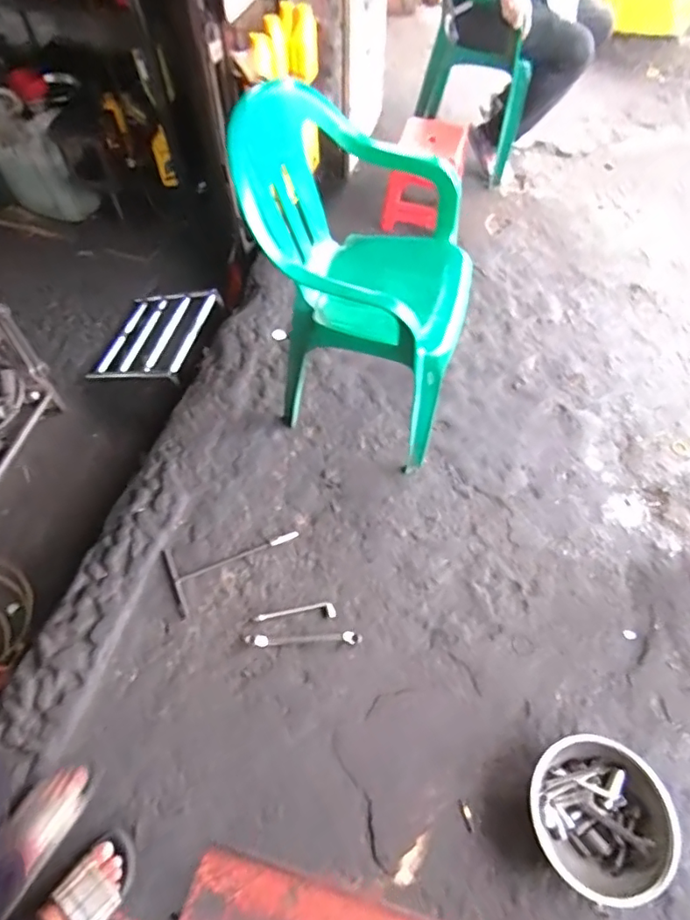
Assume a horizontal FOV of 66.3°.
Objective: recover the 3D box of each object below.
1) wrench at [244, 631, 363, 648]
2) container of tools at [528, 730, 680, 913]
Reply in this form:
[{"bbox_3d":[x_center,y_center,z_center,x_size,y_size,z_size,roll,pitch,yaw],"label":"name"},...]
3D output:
[{"bbox_3d":[-0.097,0.425,1.255,0.271,0.024,0.029,-1,60,-1],"label":"wrench"},{"bbox_3d":[0.508,0.705,1.057,0.255,0.091,0.262,0,60,0],"label":"container of tools"}]

